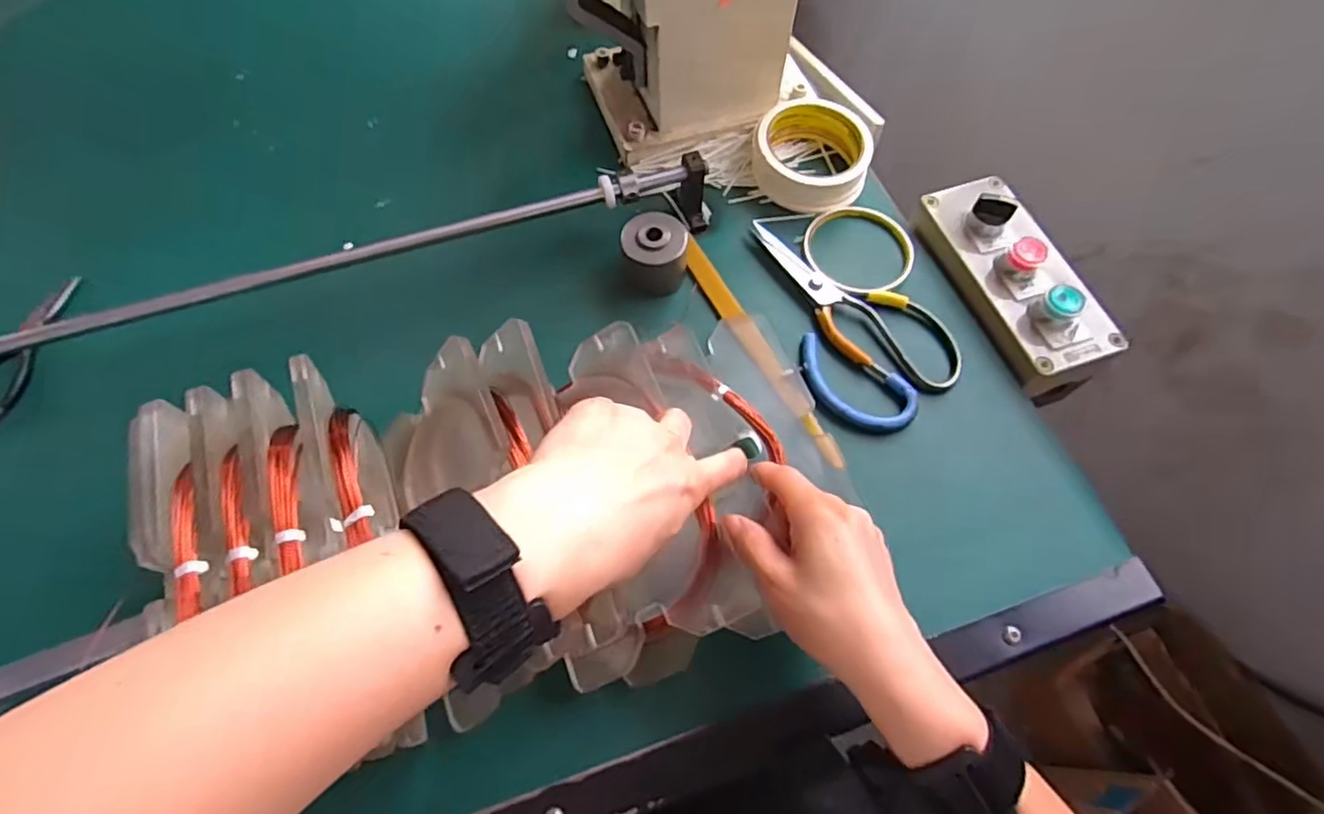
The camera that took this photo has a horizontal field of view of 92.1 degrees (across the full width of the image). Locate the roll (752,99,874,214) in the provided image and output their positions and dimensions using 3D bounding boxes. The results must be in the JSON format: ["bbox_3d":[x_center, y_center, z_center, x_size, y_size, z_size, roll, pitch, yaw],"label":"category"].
[{"bbox_3d":[0.122,-0.211,0.528,0.089,0.037,0.093,0,64,-1],"label":"roll"}]

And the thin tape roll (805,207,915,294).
[{"bbox_3d":[0.153,-0.124,0.504,0.083,0.013,0.085,0,64,-1],"label":"thin tape roll"}]

